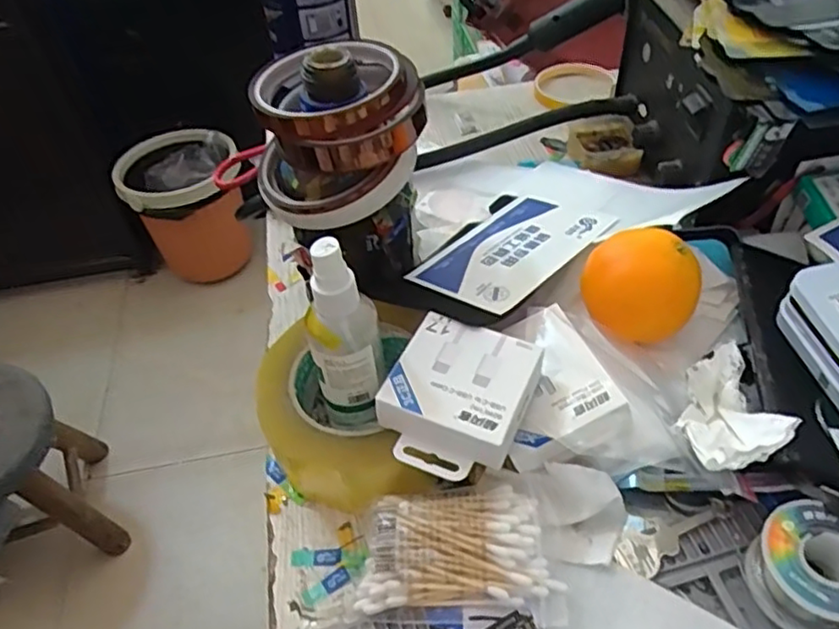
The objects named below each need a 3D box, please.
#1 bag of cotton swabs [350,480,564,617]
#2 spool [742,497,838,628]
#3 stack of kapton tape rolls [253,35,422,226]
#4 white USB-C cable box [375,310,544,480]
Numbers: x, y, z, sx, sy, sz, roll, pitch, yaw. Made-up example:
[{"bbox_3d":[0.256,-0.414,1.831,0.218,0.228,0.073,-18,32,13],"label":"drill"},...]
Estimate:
[{"bbox_3d":[0.017,0.120,0.327,0.094,0.024,0.057,-6,47,0],"label":"bag of cotton swabs"},{"bbox_3d":[0.183,0.118,0.298,0.047,0.041,0.052,-37,55,-26],"label":"spool"},{"bbox_3d":[-0.047,-0.110,0.371,0.099,0.070,0.094,-12,48,-6],"label":"stack of kapton tape rolls"},{"bbox_3d":[0.021,0.043,0.342,0.069,0.027,0.077,17,51,20],"label":"white USB-C cable box"}]

